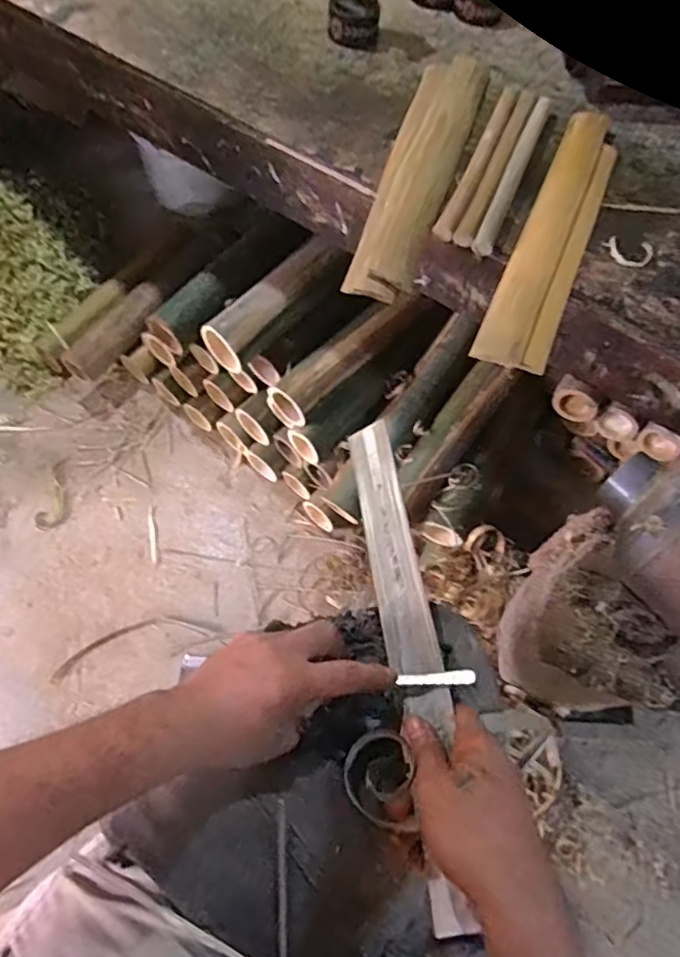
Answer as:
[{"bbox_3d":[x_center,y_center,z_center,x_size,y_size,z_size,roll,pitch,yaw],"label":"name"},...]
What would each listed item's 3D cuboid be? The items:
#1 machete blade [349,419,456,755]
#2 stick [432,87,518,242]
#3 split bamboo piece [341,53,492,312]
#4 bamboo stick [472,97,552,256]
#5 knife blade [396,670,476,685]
[{"bbox_3d":[0.043,0.065,0.482,0.044,0.008,0.268,-27,52,22],"label":"machete blade"},{"bbox_3d":[0.153,-0.350,0.649,0.020,0.016,0.266,21,62,8],"label":"stick"},{"bbox_3d":[0.091,-0.341,0.646,0.072,0.019,0.408,16,61,6],"label":"split bamboo piece"},{"bbox_3d":[0.189,-0.332,0.643,0.020,0.021,0.262,21,62,8],"label":"bamboo stick"},{"bbox_3d":[0.067,0.140,0.415,0.053,0.004,0.009,-10,58,21],"label":"knife blade"}]

